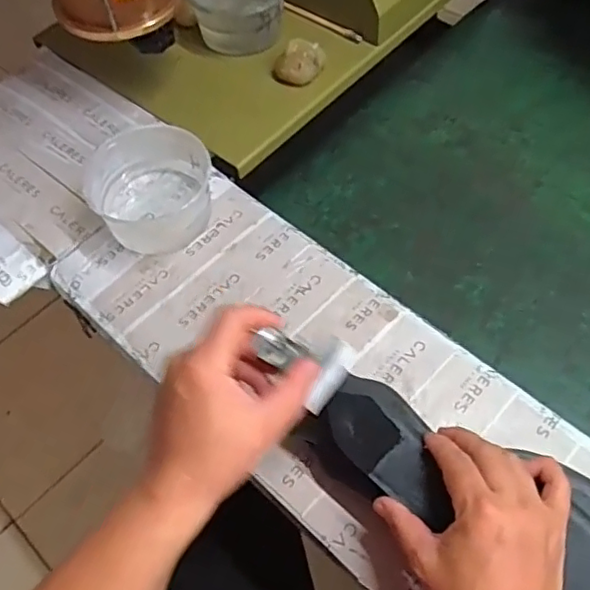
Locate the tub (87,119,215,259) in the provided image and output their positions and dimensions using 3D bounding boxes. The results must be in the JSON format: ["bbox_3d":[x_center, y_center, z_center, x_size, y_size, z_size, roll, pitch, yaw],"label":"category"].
[{"bbox_3d":[-0.139,-0.105,0.591,0.120,0.059,0.125,-6,58,1],"label":"tub"}]

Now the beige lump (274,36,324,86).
[{"bbox_3d":[0.005,-0.267,0.691,0.051,0.036,0.049,30,65,20],"label":"beige lump"}]

